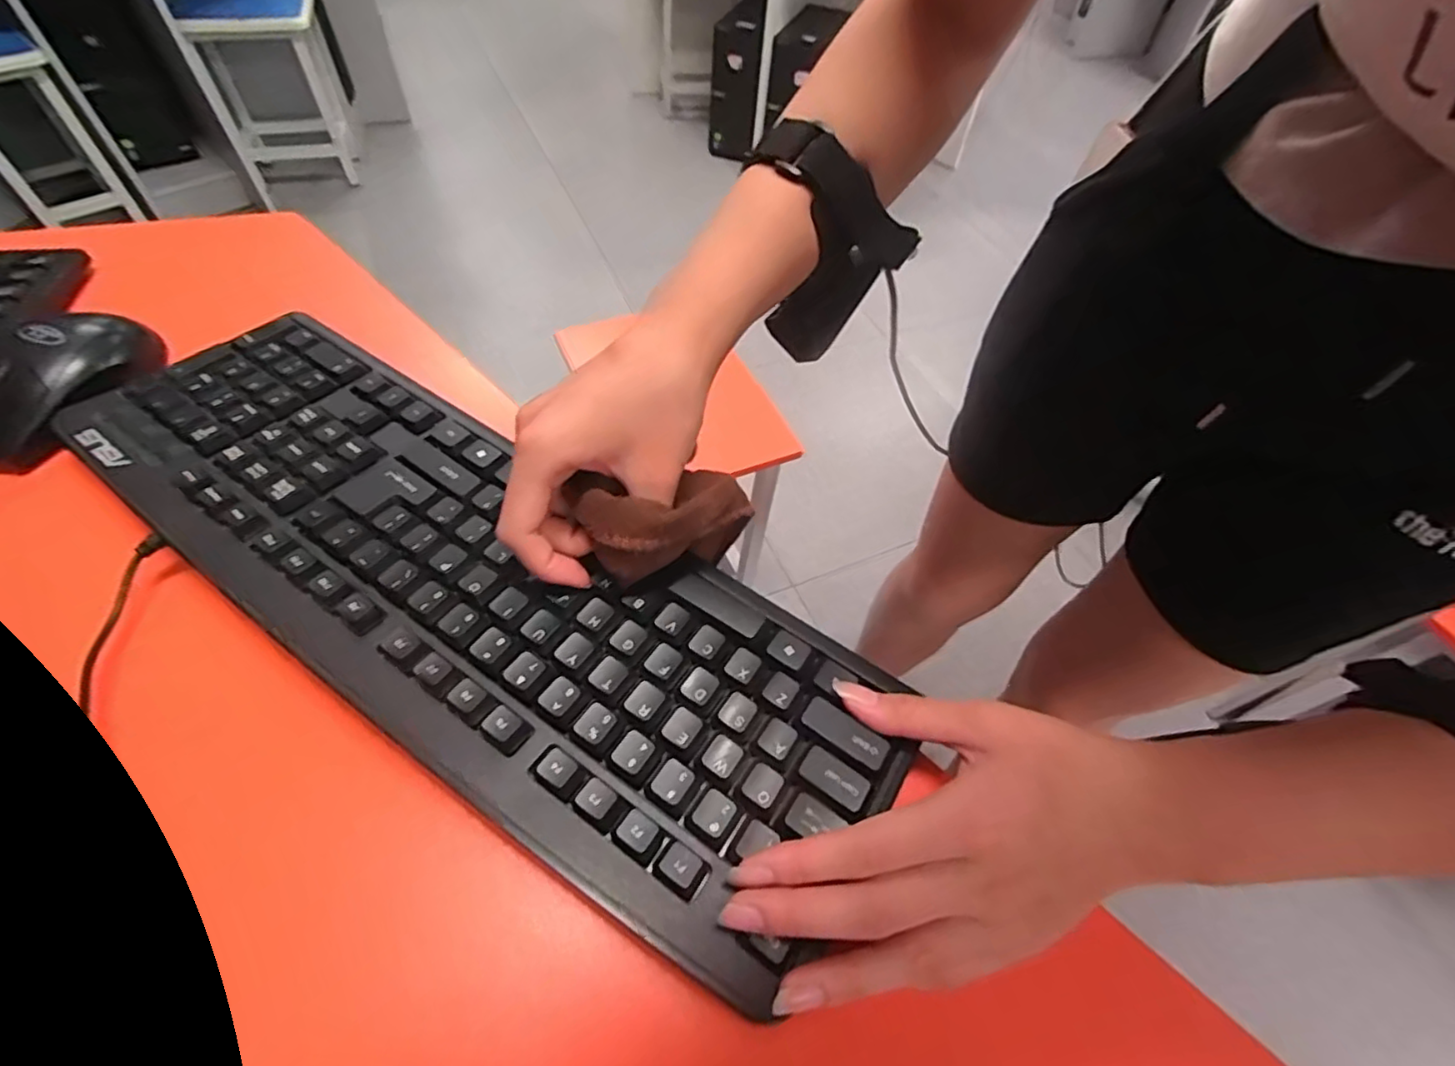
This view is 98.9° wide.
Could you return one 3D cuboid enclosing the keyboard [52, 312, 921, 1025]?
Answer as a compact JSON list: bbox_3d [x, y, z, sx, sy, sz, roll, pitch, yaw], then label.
[{"bbox_3d":[-0.127,0.011,0.289,0.418,0.018,0.142,32,58,16],"label":"keyboard"}]

